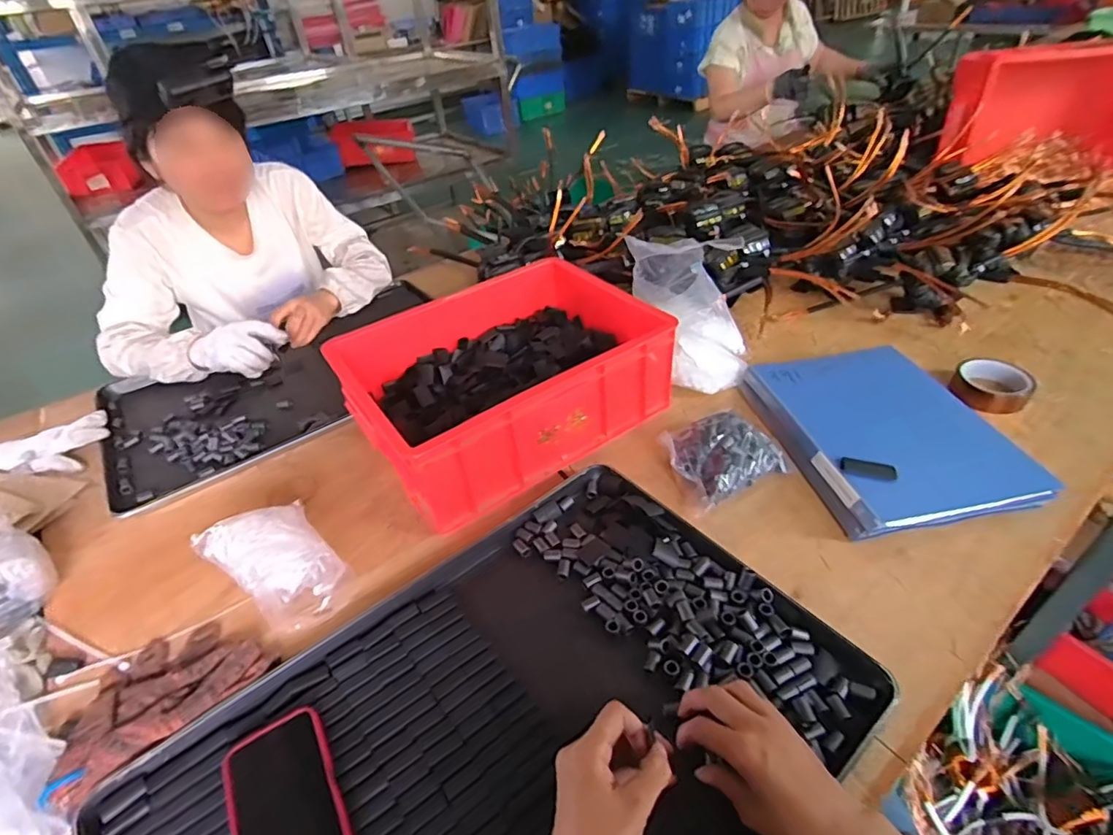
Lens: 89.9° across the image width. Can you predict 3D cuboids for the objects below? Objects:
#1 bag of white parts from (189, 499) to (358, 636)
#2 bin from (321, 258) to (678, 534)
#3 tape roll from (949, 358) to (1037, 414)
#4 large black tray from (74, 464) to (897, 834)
[{"bbox_3d":[-0.318,0.158,0.634,0.166,0.078,0.096,23,48,31],"label":"bag of white parts"},{"bbox_3d":[-0.082,-0.060,0.807,0.397,0.146,0.302,-28,44,-24],"label":"bin"},{"bbox_3d":[0.623,-0.044,0.800,0.096,0.036,0.096,26,49,33],"label":"tape roll"},{"bbox_3d":[-0.047,0.290,0.487,0.600,0.032,0.395,-30,45,-26],"label":"large black tray"}]

